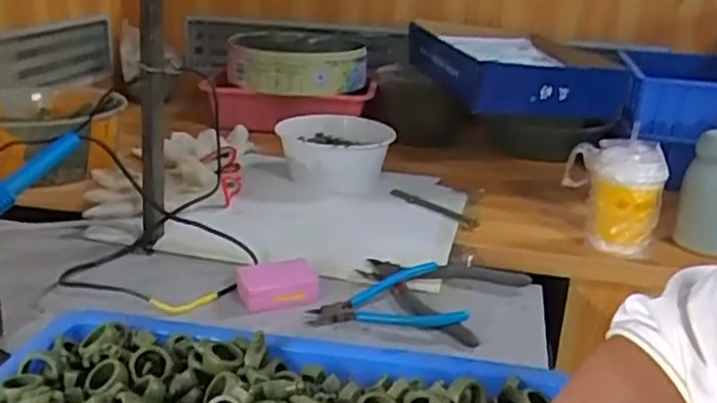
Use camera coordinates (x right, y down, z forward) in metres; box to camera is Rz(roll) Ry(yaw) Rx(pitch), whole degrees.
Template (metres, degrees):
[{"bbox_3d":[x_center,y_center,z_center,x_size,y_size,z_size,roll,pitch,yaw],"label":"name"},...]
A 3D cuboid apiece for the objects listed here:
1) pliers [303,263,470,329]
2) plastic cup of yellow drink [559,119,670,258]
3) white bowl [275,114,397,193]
[{"bbox_3d":[0.026,0.093,0.686,0.146,0.022,0.103,3,21,-1],"label":"pliers"},{"bbox_3d":[0.297,-0.007,0.804,0.069,0.130,0.103,-16,28,-41],"label":"plastic cup of yellow drink"},{"bbox_3d":[-0.039,-0.070,1.000,0.174,0.075,0.164,3,21,-1],"label":"white bowl"}]

